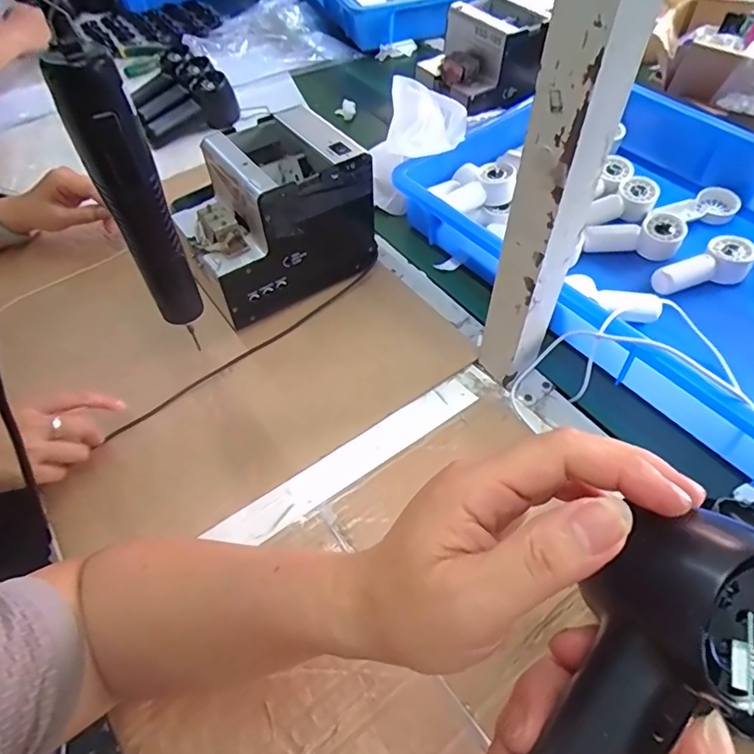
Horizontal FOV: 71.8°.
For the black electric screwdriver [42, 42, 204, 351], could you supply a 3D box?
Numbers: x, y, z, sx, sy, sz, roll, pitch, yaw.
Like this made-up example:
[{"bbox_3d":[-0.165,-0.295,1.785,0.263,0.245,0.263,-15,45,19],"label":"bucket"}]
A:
[{"bbox_3d":[-0.156,-0.112,0.346,0.038,0.188,0.032,-28,57,-18],"label":"black electric screwdriver"}]

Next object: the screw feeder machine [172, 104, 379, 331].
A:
[{"bbox_3d":[-0.115,-0.170,0.559,0.185,0.146,0.137,-29,58,-18],"label":"screw feeder machine"}]

